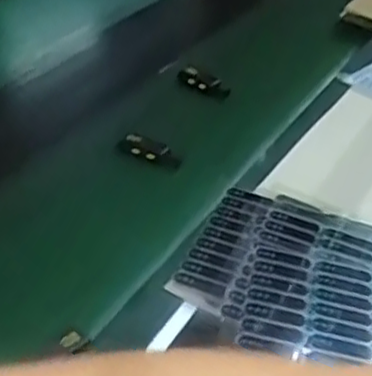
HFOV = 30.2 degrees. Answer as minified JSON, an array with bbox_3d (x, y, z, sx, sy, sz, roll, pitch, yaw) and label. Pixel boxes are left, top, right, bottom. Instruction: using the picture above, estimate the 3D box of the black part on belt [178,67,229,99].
[{"bbox_3d":[0.017,-0.102,0.674,0.067,0.022,0.015,32,45,29],"label":"black part on belt"}]

